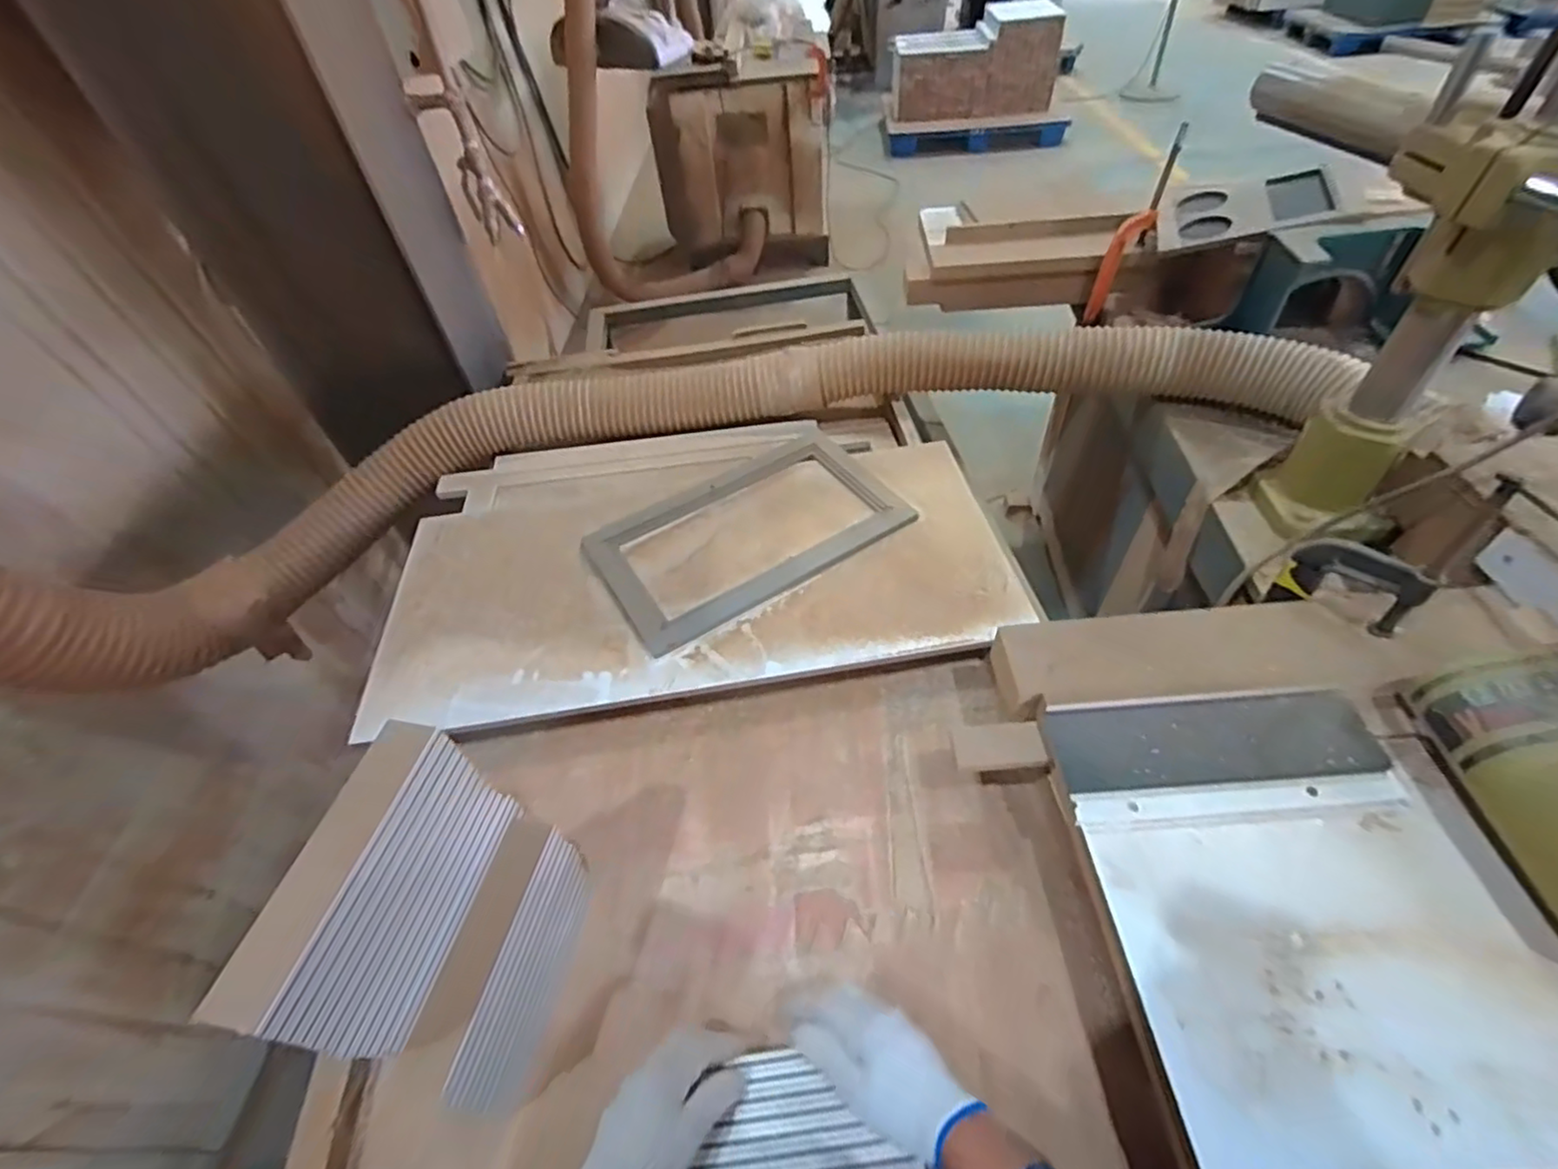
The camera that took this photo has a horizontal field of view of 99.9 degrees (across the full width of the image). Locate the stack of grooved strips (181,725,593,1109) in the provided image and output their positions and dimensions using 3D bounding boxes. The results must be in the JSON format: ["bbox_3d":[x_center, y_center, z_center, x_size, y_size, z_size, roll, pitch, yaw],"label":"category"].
[{"bbox_3d":[-0.260,0.278,0.534,0.083,0.303,0.198,6,49,10],"label":"stack of grooved strips"}]

